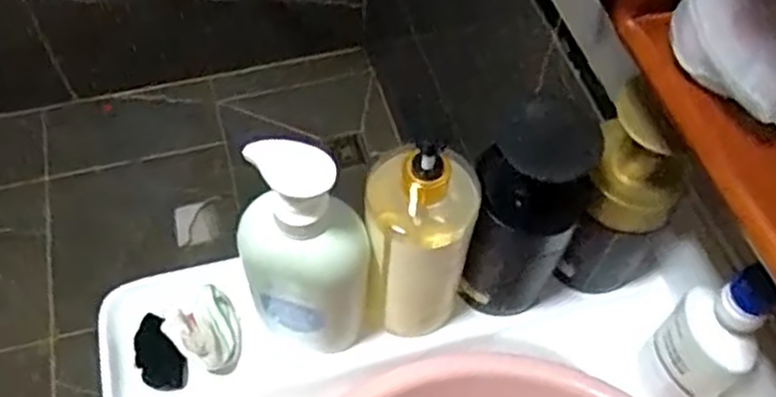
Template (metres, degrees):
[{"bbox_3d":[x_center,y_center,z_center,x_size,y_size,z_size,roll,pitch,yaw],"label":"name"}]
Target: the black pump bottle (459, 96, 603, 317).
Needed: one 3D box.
[{"bbox_3d":[0.099,0.018,0.532,0.073,0.205,0.066,17,58,9],"label":"black pump bottle"}]

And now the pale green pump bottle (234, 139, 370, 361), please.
[{"bbox_3d":[-0.056,0.045,0.497,0.084,0.216,0.047,0,56,-1],"label":"pale green pump bottle"}]

